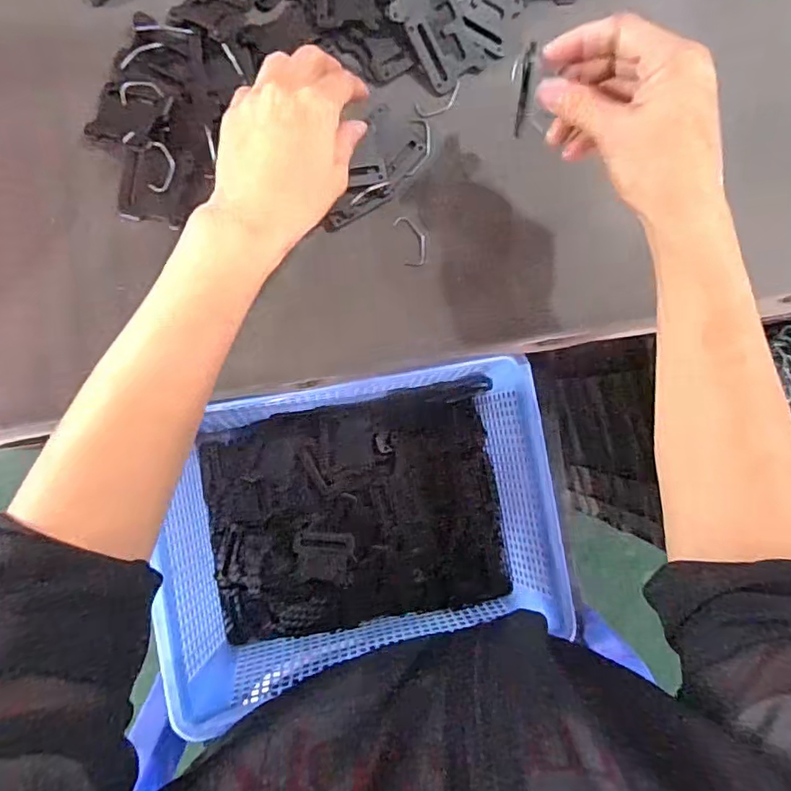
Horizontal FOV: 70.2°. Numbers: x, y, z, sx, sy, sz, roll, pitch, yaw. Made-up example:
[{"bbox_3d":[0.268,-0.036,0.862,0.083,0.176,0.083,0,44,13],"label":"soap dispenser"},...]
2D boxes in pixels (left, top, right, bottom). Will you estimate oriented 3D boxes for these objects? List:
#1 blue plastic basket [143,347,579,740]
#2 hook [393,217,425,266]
[{"bbox_3d":[-0.028,0.099,0.451,0.296,0.093,0.216,-10,90,-5],"label":"blue plastic basket"},{"bbox_3d":[0.012,-0.106,0.388,0.019,0.004,0.035,-16,91,-5],"label":"hook"}]

